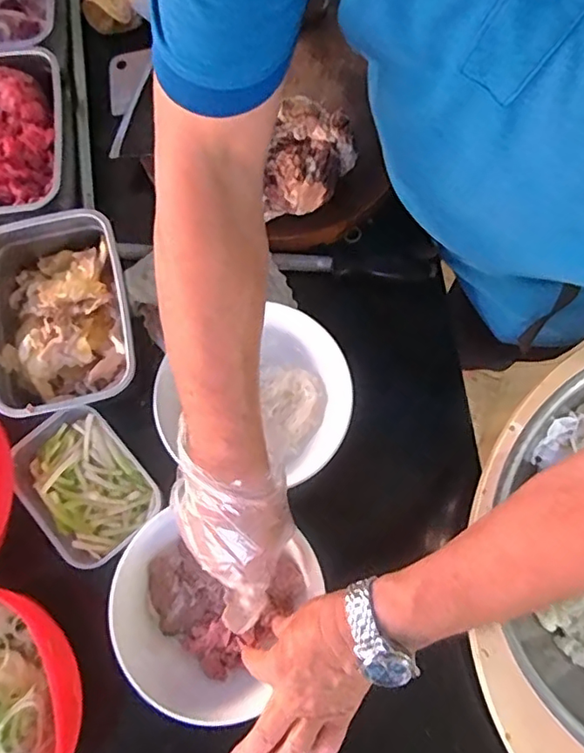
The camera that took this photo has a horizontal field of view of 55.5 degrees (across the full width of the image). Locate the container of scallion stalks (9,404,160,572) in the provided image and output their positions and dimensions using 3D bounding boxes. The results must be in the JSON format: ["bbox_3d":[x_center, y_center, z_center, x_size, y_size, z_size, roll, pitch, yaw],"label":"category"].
[{"bbox_3d":[-0.214,0.113,0.571,0.110,0.044,0.149,-39,79,-8],"label":"container of scallion stalks"}]

